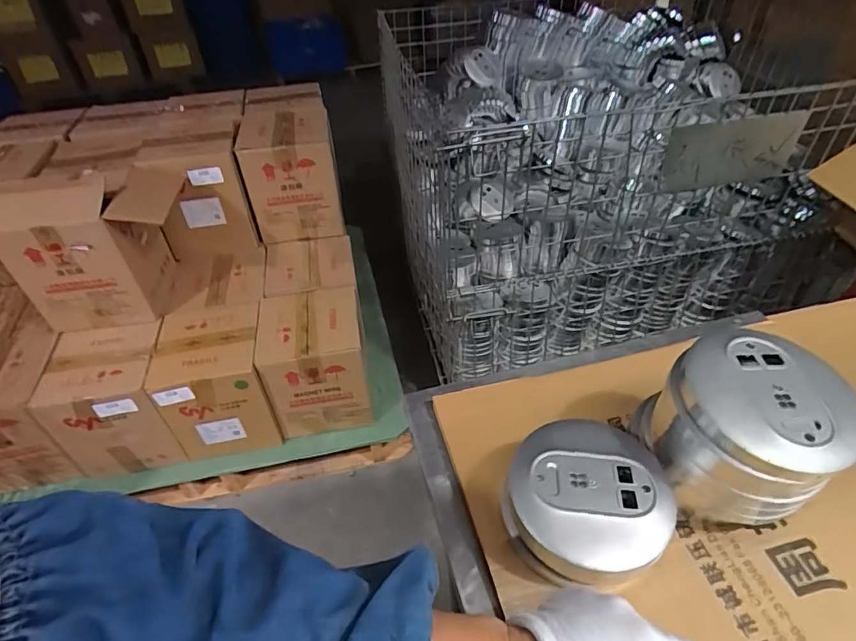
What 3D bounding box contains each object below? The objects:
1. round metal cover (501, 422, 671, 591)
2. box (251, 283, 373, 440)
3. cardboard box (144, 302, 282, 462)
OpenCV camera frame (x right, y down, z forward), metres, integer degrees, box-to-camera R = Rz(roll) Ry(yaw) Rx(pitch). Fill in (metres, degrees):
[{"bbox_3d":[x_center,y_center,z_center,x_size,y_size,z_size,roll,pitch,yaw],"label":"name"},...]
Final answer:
[{"bbox_3d":[0.139,0.160,0.435,0.127,0.067,0.125,-2,42,2],"label":"round metal cover"},{"bbox_3d":[-0.268,0.104,1.231,0.227,0.259,0.226,-9,43,-6],"label":"box"},{"bbox_3d":[-0.489,0.140,1.187,0.219,0.240,0.239,-12,43,-9],"label":"cardboard box"}]

